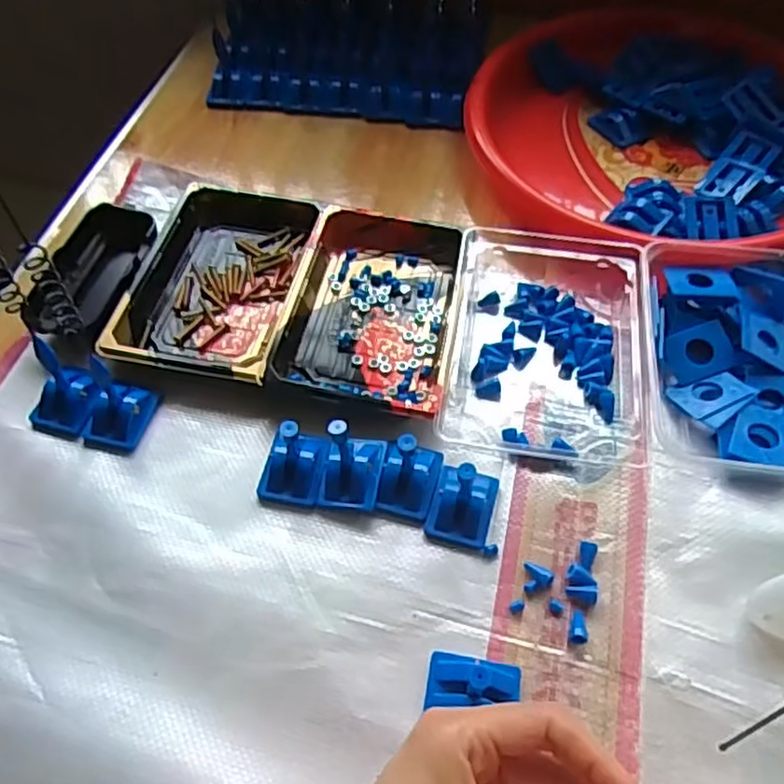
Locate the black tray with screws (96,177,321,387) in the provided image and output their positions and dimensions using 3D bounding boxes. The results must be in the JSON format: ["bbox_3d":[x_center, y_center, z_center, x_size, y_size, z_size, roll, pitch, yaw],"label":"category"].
[{"bbox_3d":[-0.116,-0.078,0.479,0.110,0.024,0.165,9,57,7],"label":"black tray with screws"}]

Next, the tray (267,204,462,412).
[{"bbox_3d":[-0.009,-0.063,0.463,0.105,0.022,0.158,10,57,7],"label":"tray"}]

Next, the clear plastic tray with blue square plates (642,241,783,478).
[{"bbox_3d":[0.214,-0.023,0.424,0.113,0.034,0.150,5,56,4],"label":"clear plastic tray with blue square plates"}]

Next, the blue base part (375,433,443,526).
[{"bbox_3d":[0.010,0.042,0.382,0.032,0.043,0.043,10,57,8],"label":"blue base part"}]

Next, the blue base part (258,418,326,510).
[{"bbox_3d":[-0.056,0.039,0.391,0.034,0.028,0.040,8,56,6],"label":"blue base part"}]

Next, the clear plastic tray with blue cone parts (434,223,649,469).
[{"bbox_3d":[0.099,-0.040,0.442,0.122,0.031,0.167,7,56,5],"label":"clear plastic tray with blue cone parts"}]

